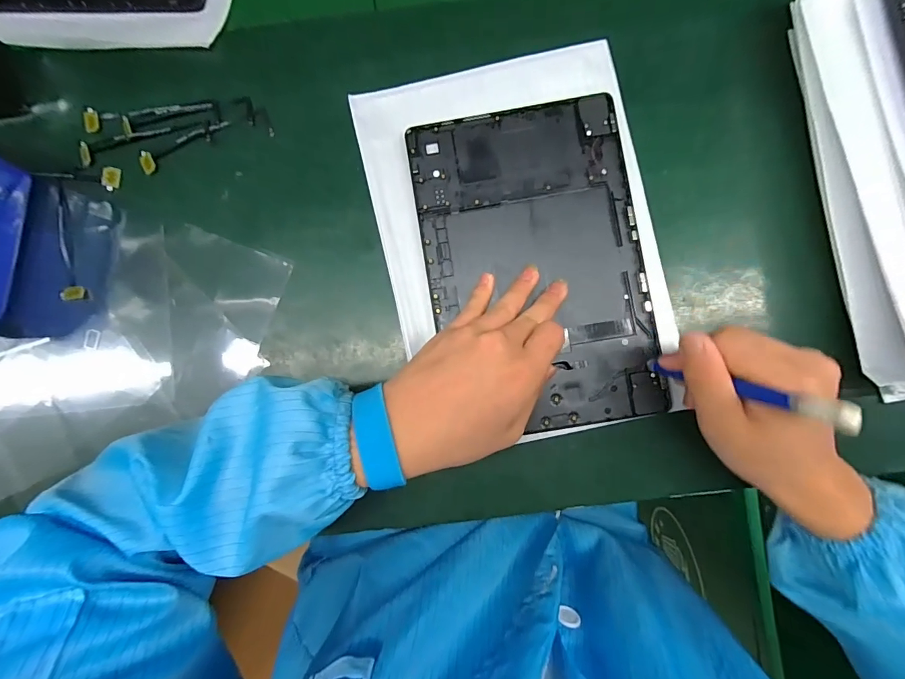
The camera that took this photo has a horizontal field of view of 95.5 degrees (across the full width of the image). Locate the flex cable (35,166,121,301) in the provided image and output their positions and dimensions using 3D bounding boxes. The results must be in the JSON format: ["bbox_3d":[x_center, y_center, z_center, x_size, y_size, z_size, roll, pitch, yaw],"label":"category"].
[{"bbox_3d":[-0.283,-0.080,0.313,0.060,0.011,0.099,-4,85,0],"label":"flex cable"}]

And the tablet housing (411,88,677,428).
[{"bbox_3d":[0.060,-0.053,0.300,0.152,0.014,0.233,-9,85,0],"label":"tablet housing"}]

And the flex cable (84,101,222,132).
[{"bbox_3d":[-0.229,-0.171,0.314,0.104,0.005,0.016,-4,85,0],"label":"flex cable"}]

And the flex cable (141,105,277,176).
[{"bbox_3d":[-0.187,-0.149,0.311,0.103,0.004,0.022,-21,85,-1],"label":"flex cable"}]

